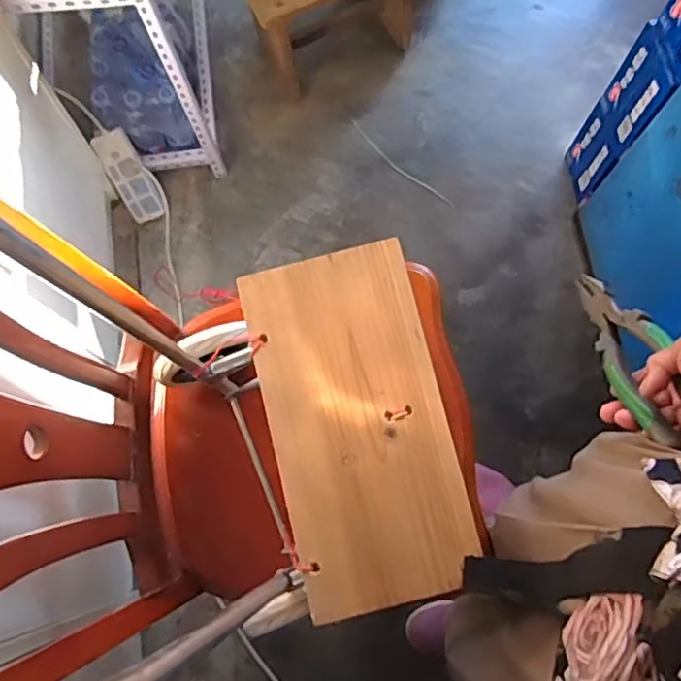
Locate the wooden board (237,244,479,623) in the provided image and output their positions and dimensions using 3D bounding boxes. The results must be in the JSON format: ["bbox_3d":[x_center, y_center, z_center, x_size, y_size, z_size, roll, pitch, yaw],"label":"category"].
[{"bbox_3d":[0.017,0.078,0.639,0.163,0.022,0.345,-14,75,-3],"label":"wooden board"}]

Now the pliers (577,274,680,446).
[{"bbox_3d":[0.250,0.007,0.551,0.014,0.056,0.197,23,37,-26],"label":"pliers"}]

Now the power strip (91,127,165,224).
[{"bbox_3d":[-0.436,-0.341,1.335,0.077,0.047,0.192,-28,117,-7],"label":"power strip"}]

